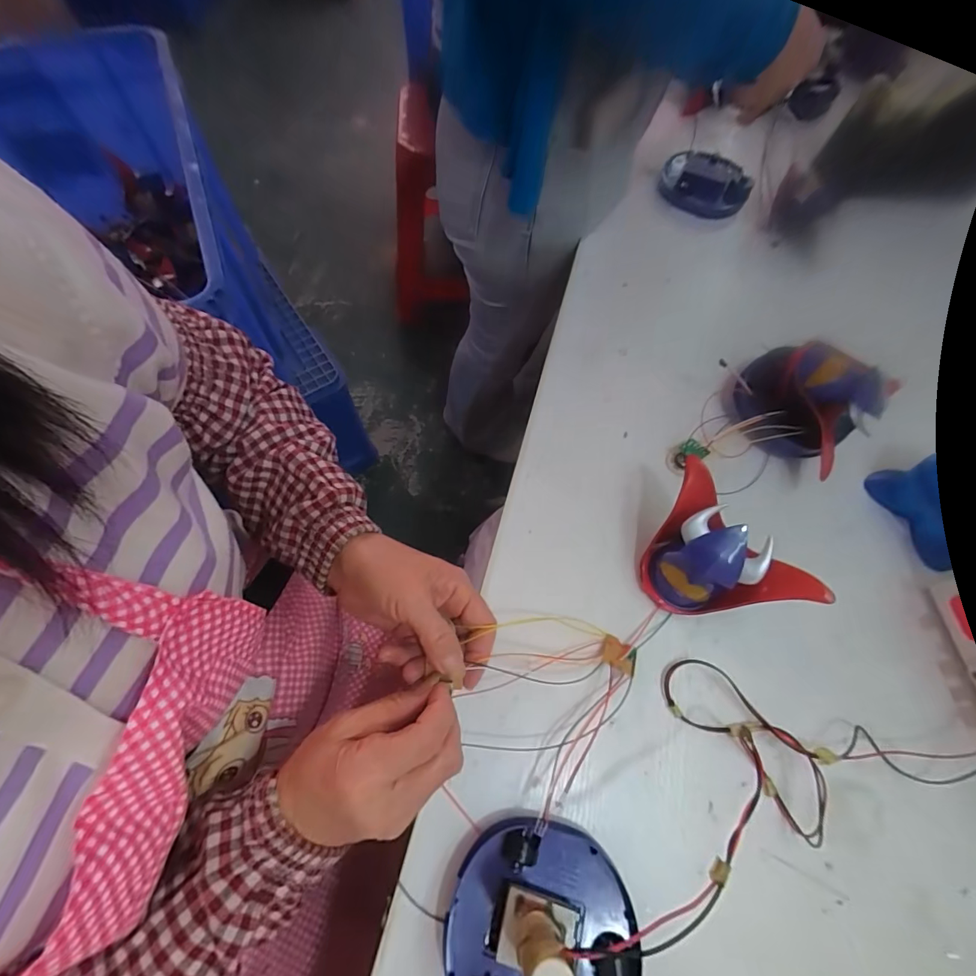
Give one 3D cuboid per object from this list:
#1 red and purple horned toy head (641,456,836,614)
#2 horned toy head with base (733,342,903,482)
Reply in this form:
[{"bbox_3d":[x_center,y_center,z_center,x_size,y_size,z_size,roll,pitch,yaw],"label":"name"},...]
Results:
[{"bbox_3d":[0.165,0.057,0.342,0.078,0.073,0.122,-34,72,-15],"label":"red and purple horned toy head"},{"bbox_3d":[0.274,-0.070,0.396,0.101,0.080,0.068,38,70,13],"label":"horned toy head with base"}]

